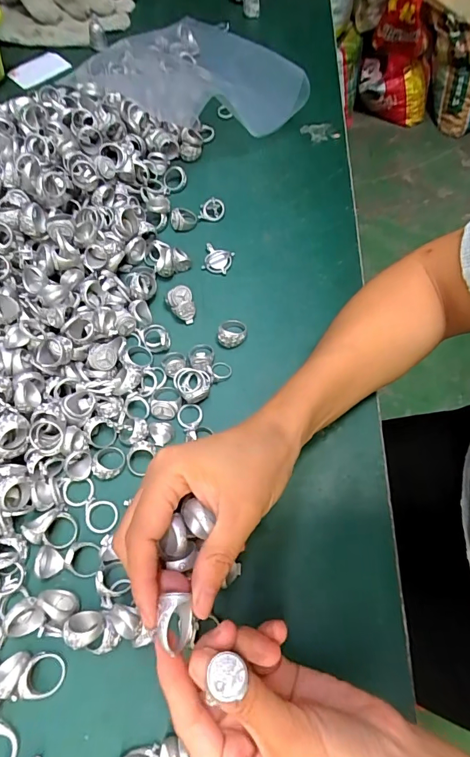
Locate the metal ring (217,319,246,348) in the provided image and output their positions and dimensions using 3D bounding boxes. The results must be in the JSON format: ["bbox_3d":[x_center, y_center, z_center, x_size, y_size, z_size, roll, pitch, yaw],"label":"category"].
[{"bbox_3d":[-0.002,-0.041,0.376,0.024,0.018,0.028,4,64,3],"label":"metal ring"}]

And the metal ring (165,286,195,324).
[{"bbox_3d":[-0.047,-0.067,0.385,0.022,0.020,0.028,-25,66,-11],"label":"metal ring"}]

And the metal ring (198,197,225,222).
[{"bbox_3d":[-0.024,-0.176,0.441,0.026,0.014,0.018,-2,63,0],"label":"metal ring"}]

